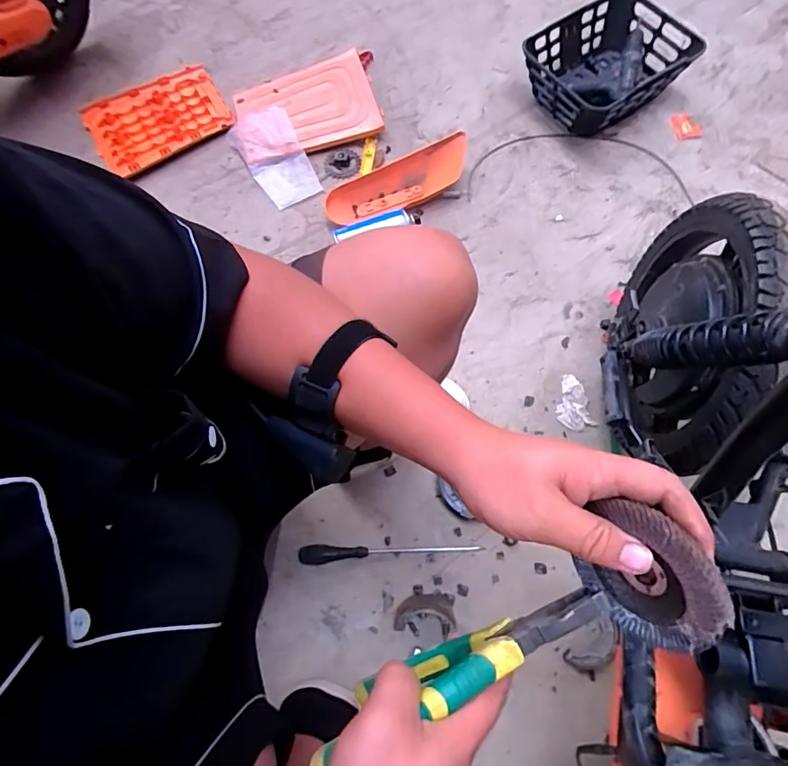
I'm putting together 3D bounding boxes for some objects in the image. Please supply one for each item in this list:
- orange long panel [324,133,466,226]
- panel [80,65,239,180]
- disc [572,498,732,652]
[{"bbox_3d":[0.014,-0.432,1.034,0.335,0.061,0.100,-25,70,-7],"label":"orange long panel"},{"bbox_3d":[-0.555,-0.627,1.117,0.307,0.036,0.217,-28,70,-8],"label":"panel"},{"bbox_3d":[0.143,0.110,0.266,0.015,0.084,0.075,-21,48,-23],"label":"disc"}]

